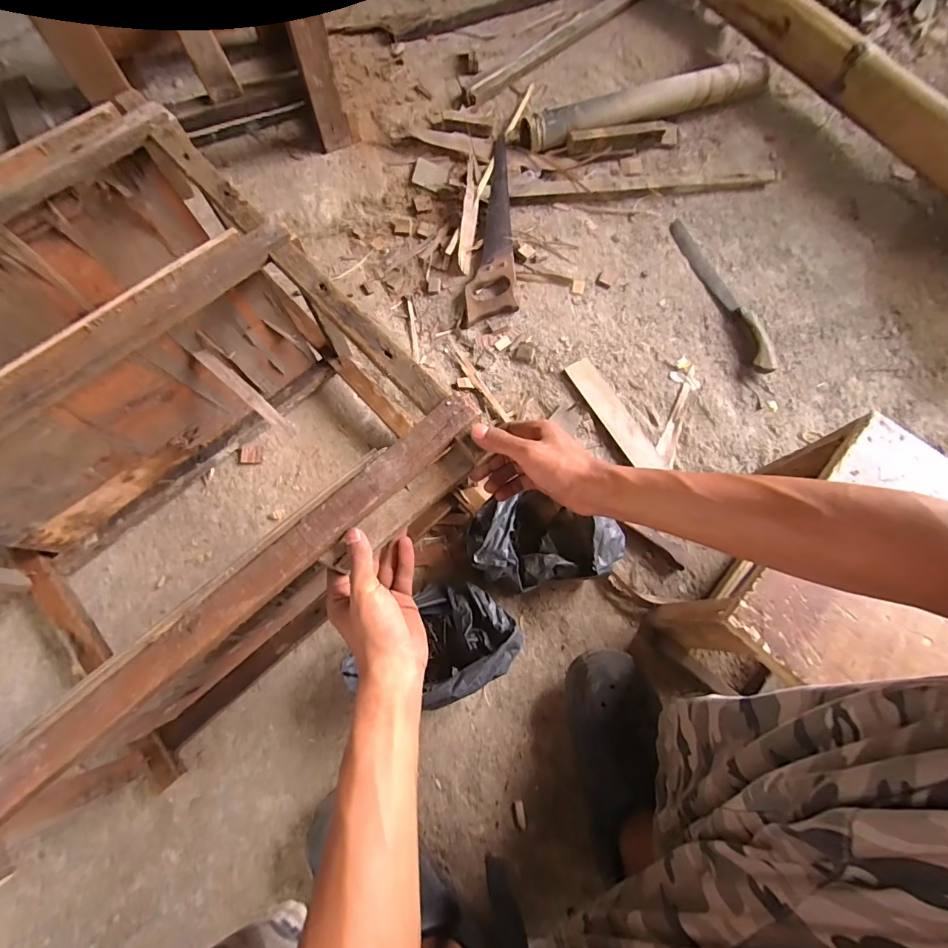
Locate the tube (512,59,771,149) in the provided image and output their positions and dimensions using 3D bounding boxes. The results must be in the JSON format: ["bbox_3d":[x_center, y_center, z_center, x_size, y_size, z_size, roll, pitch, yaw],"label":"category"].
[{"bbox_3d":[0.367,-0.777,0.901,0.552,0.054,0.073,-16,76,-5],"label":"tube"}]

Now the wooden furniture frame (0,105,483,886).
[{"bbox_3d":[-0.392,-0.049,0.517,0.535,0.272,0.619,-43,81,-10],"label":"wooden furniture frame"}]

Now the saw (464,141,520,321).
[{"bbox_3d":[0.028,-0.476,0.826,0.094,0.019,0.406,-2,77,-1],"label":"saw"}]

